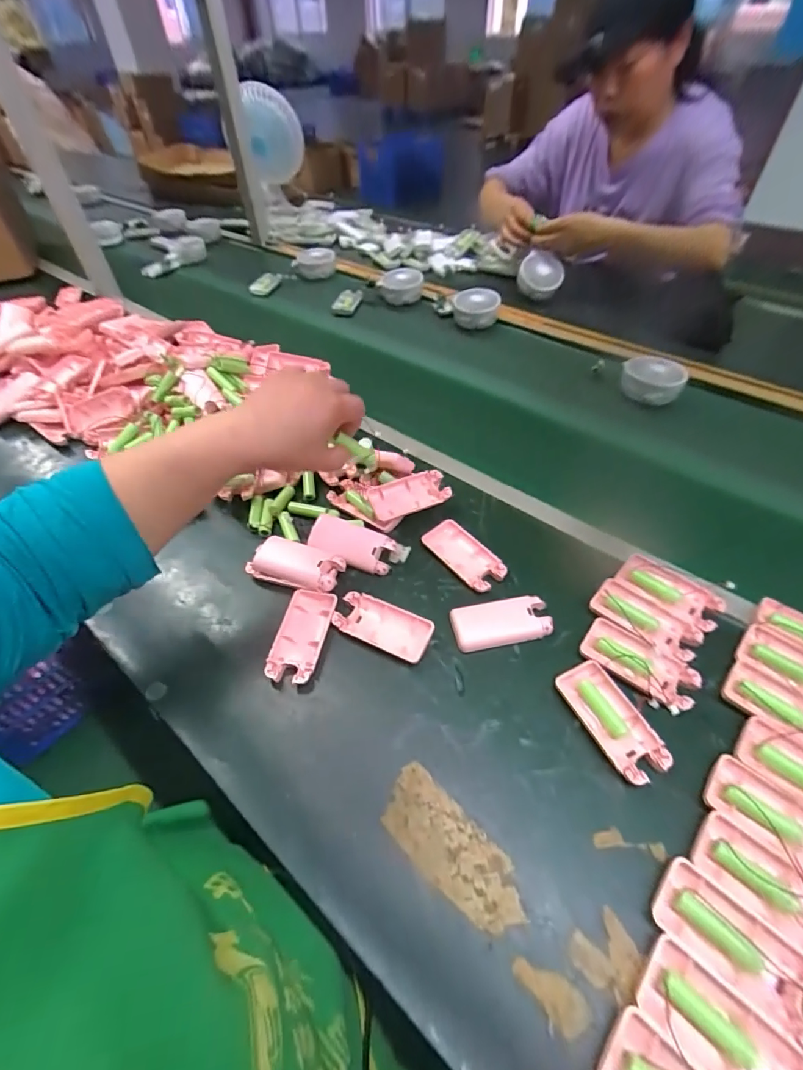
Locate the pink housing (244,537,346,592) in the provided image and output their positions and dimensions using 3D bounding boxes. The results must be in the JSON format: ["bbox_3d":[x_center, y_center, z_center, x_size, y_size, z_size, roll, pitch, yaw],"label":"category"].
[{"bbox_3d":[-0.112,0.031,0.482,0.100,0.017,0.047,15,52,16],"label":"pink housing"}]

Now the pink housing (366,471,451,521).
[{"bbox_3d":[0.009,-0.047,0.536,0.092,0.012,0.045,-18,71,-10],"label":"pink housing"}]

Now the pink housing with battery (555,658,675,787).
[{"bbox_3d":[0.175,0.155,0.379,0.044,0.015,0.094,-23,52,-16],"label":"pink housing with battery"}]

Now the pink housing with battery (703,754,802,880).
[{"bbox_3d":[0.272,0.209,0.325,0.048,0.013,0.094,-37,56,-25],"label":"pink housing with battery"}]

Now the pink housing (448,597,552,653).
[{"bbox_3d":[0.096,0.086,0.440,0.093,0.014,0.043,-9,49,-4],"label":"pink housing"}]

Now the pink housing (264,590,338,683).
[{"bbox_3d":[-0.096,0.099,0.442,0.044,0.018,0.094,7,50,10],"label":"pink housing"}]

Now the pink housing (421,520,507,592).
[{"bbox_3d":[0.068,0.023,0.497,0.047,0.016,0.097,-33,55,-23],"label":"pink housing"}]

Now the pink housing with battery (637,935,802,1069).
[{"bbox_3d":[0.187,0.291,0.258,0.093,0.013,0.046,32,58,27],"label":"pink housing with battery"}]

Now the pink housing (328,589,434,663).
[{"bbox_3d":[-0.018,0.089,0.443,0.093,0.014,0.047,18,53,18],"label":"pink housing"}]

